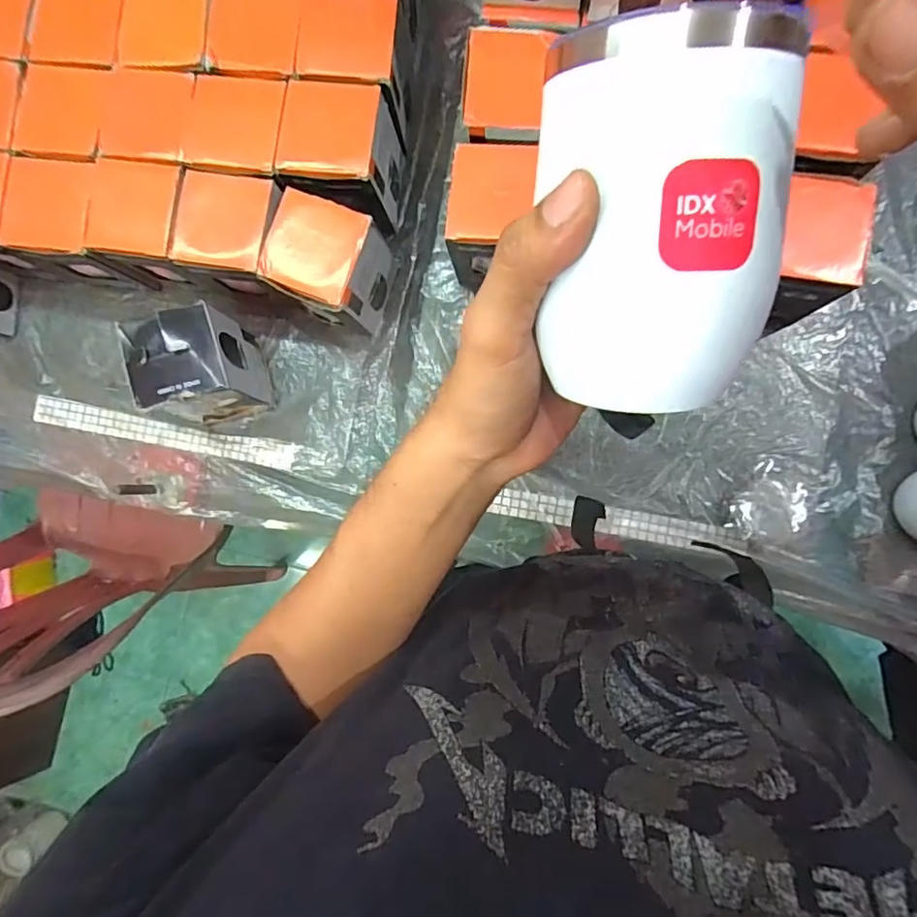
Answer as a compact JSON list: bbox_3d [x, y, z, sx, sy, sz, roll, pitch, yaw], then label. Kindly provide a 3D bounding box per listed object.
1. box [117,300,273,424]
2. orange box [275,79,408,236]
[{"bbox_3d":[-0.265,-0.093,0.584,0.093,0.134,0.096,-10,86,5],"label":"box"},{"bbox_3d":[-0.116,-0.299,0.571,0.096,0.098,0.102,4,87,6],"label":"orange box"}]

